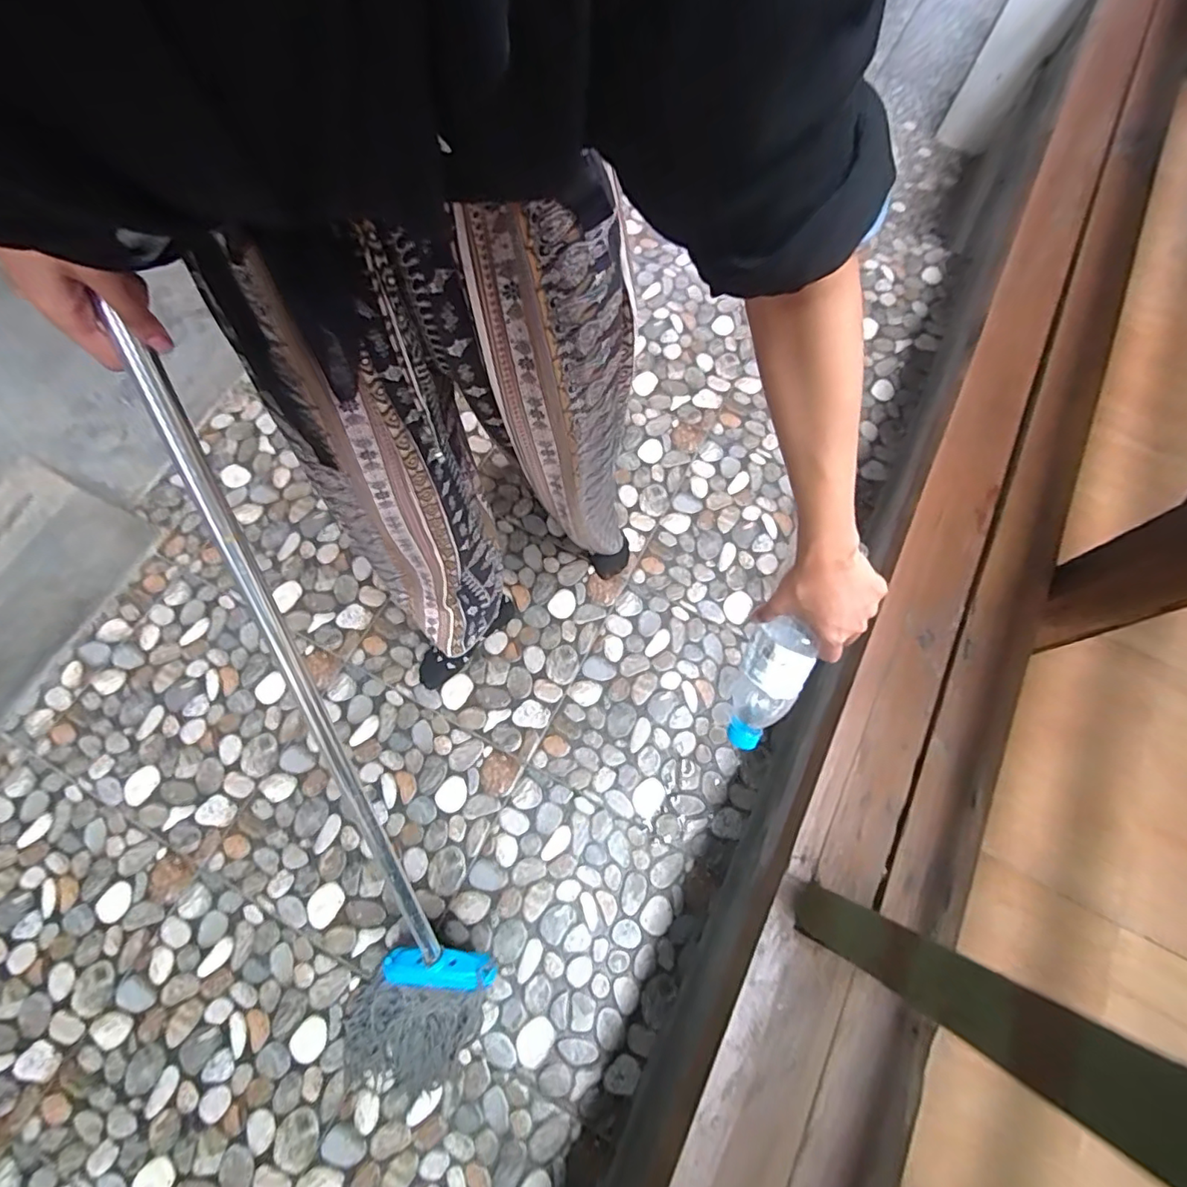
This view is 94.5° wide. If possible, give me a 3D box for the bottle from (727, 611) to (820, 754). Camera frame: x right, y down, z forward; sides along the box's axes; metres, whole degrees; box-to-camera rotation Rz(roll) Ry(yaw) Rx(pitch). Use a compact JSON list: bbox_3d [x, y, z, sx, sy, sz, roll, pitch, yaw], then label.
[{"bbox_3d":[0.170,0.093,0.546,0.057,0.064,0.135,17,113,6],"label":"bottle"}]

